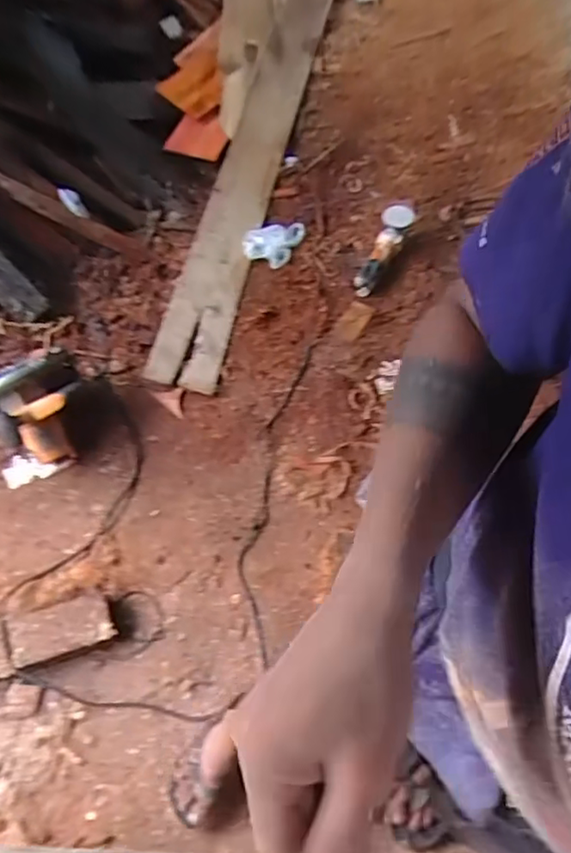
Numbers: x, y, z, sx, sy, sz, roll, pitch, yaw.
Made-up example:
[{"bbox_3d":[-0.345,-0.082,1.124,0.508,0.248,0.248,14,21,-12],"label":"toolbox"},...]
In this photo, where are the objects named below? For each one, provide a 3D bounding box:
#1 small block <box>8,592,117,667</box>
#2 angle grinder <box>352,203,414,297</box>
[{"bbox_3d":[-0.476,0.427,1.291,0.217,0.046,0.117,-16,59,-9],"label":"small block"},{"bbox_3d":[0.287,-0.517,1.758,0.088,0.082,0.357,17,60,12],"label":"angle grinder"}]

